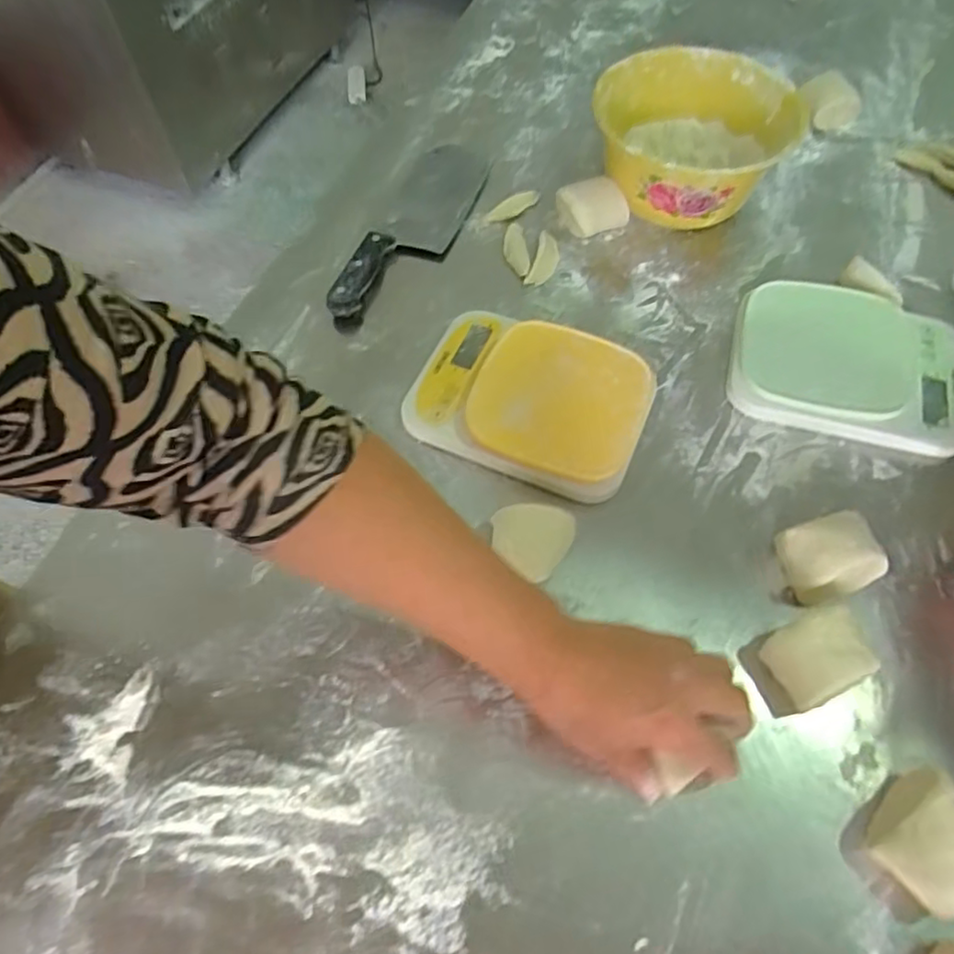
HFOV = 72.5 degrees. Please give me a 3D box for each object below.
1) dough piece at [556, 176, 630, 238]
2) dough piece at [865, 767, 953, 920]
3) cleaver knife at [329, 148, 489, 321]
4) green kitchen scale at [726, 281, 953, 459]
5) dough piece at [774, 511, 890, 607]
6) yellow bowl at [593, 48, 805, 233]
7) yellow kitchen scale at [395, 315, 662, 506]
[{"bbox_3d":[0.120,-0.282,0.677,0.067,0.035,0.048,-11,61,-5],"label":"dough piece"},{"bbox_3d":[0.278,0.221,0.395,0.066,0.045,0.060,-37,67,-18],"label":"dough piece"},{"bbox_3d":[-0.061,-0.270,0.681,0.076,0.024,0.288,16,62,10],"label":"cleaver knife"},{"bbox_3d":[0.333,-0.103,0.576,0.199,0.042,0.148,13,62,8],"label":"green kitchen scale"},{"bbox_3d":[0.262,0.059,0.486,0.066,0.038,0.055,-13,61,-6],"label":"dough piece"},{"bbox_3d":[0.225,-0.342,0.679,0.190,0.094,0.183,0,61,1],"label":"yellow bowl"},{"bbox_3d":[0.044,-0.070,0.564,0.196,0.035,0.145,21,63,12],"label":"yellow kitchen scale"}]

